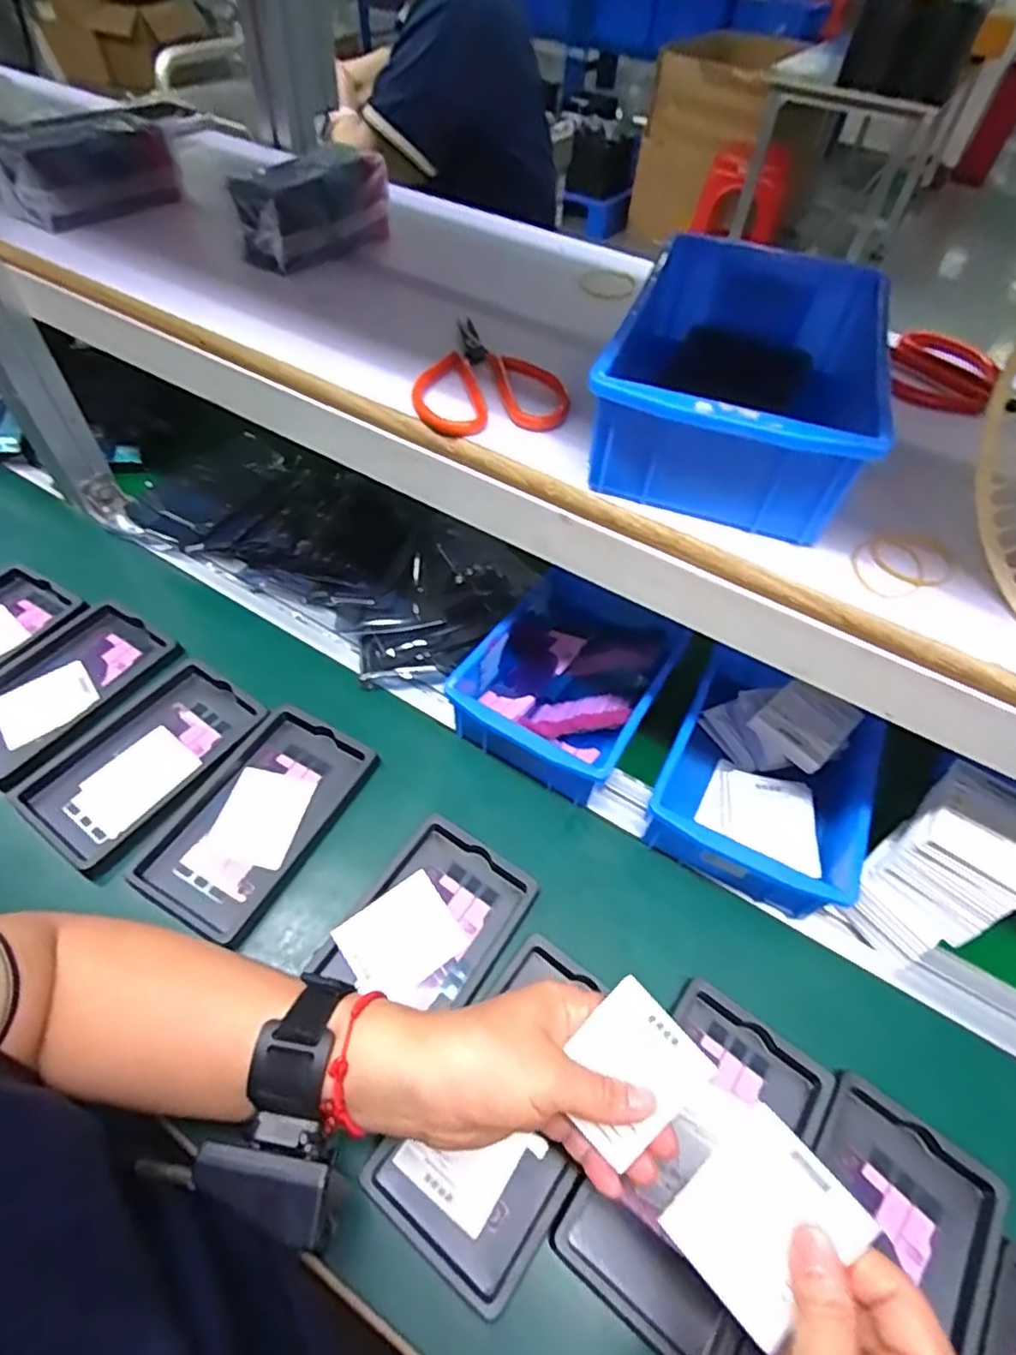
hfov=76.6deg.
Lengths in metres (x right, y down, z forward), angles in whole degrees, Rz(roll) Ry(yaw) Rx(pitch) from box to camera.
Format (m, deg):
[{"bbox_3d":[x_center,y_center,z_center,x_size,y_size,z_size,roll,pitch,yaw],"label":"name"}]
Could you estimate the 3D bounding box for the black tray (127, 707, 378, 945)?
[{"bbox_3d":[-0.176,0.099,0.460,0.092,0.016,0.156,26,55,16],"label":"black tray"}]

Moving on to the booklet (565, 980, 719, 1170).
[{"bbox_3d":[0.058,0.189,0.311,0.063,0.007,0.055,-43,71,-7],"label":"booklet"}]

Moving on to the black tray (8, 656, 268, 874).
[{"bbox_3d":[-0.270,0.058,0.481,0.100,0.015,0.158,29,56,18],"label":"black tray"}]

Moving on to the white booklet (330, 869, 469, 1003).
[{"bbox_3d":[-0.068,0.167,0.413,0.069,0.004,0.057,-30,73,-26],"label":"white booklet"}]

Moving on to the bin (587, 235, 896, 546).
[{"bbox_3d":[0.128,-0.165,0.356,0.137,0.064,0.200,15,53,8],"label":"bin"}]

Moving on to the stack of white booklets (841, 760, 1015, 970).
[{"bbox_3d":[0.271,0.120,0.406,0.075,0.115,0.070,-31,61,-24],"label":"stack of white booklets"}]

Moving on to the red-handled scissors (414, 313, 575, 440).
[{"bbox_3d":[-0.011,-0.181,0.393,0.089,0.013,0.105,-1,52,-4],"label":"red-handled scissors"}]

